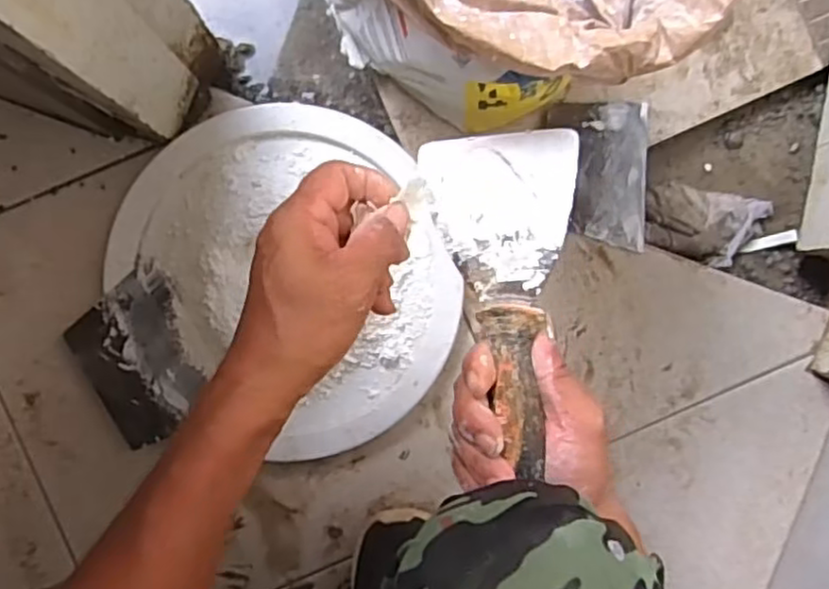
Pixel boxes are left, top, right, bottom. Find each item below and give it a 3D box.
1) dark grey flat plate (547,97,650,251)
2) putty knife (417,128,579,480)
[{"bbox_3d":[0.166,-0.112,0.635,0.094,0.009,0.139,5,75,-7],"label":"dark grey flat plate"},{"bbox_3d":[0.057,0.006,0.394,0.085,0.028,0.186,-6,90,26],"label":"putty knife"}]

